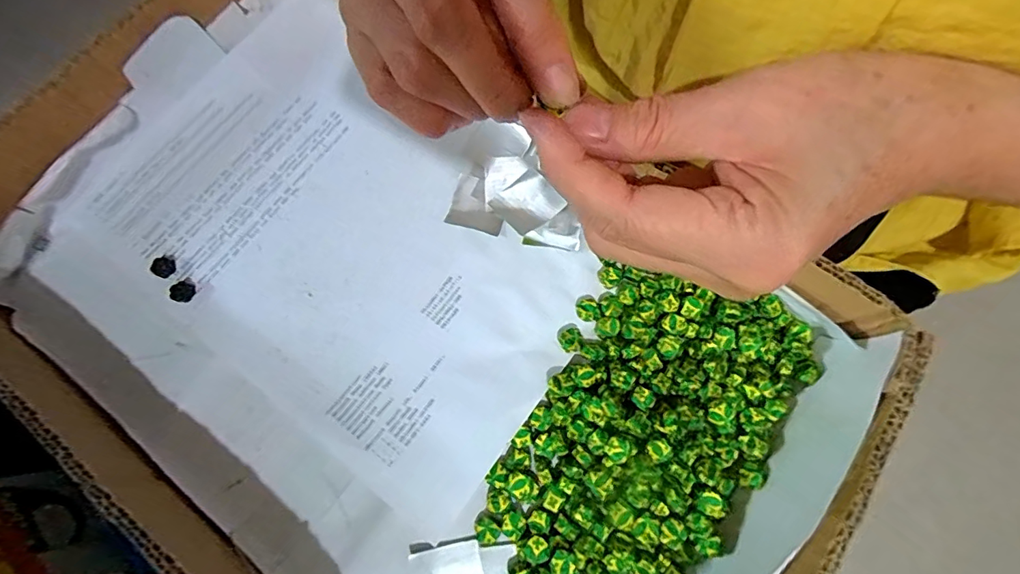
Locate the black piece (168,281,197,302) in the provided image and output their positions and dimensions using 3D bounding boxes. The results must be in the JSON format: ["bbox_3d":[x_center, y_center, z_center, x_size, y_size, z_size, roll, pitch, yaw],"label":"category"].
[{"bbox_3d":[-0.188,0.003,0.278,0.013,0.005,0.012,0,74,2],"label":"black piece"}]

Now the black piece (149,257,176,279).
[{"bbox_3d":[-0.203,-0.012,0.284,0.014,0.004,0.011,19,76,7],"label":"black piece"}]

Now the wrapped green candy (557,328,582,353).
[{"bbox_3d":[0.033,0.029,0.263,0.012,0.008,0.012,0,74,2],"label":"wrapped green candy"}]

